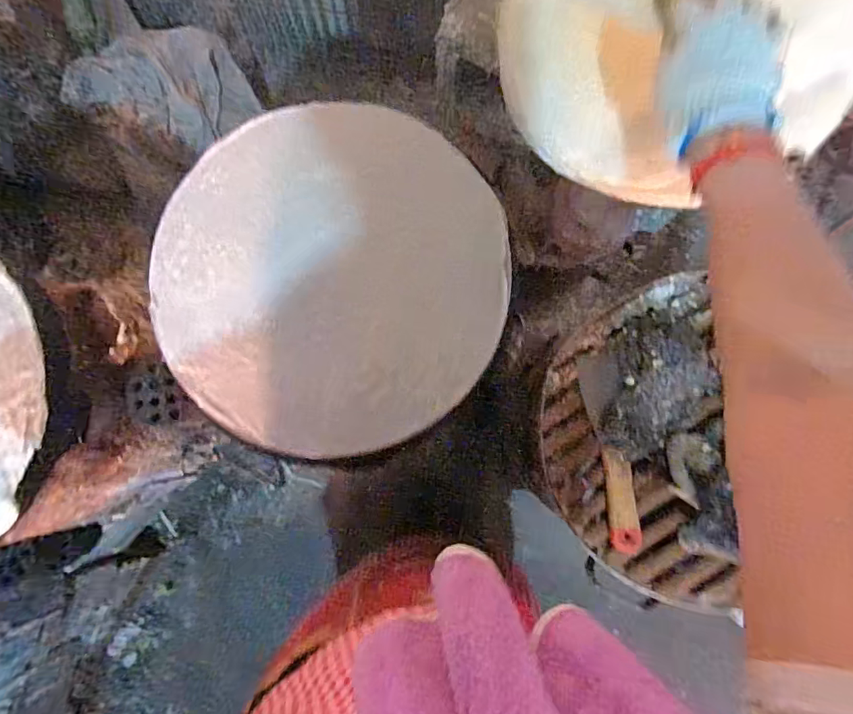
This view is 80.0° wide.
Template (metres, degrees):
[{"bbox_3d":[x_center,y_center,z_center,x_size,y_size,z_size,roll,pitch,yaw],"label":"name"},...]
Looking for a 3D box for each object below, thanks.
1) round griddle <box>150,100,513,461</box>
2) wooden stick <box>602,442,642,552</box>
[{"bbox_3d":[-0.102,-0.080,0.519,0.357,0.045,0.341,0,81,1],"label":"round griddle"},{"bbox_3d":[0.220,0.160,0.574,0.033,0.013,0.113,-4,81,1],"label":"wooden stick"}]

